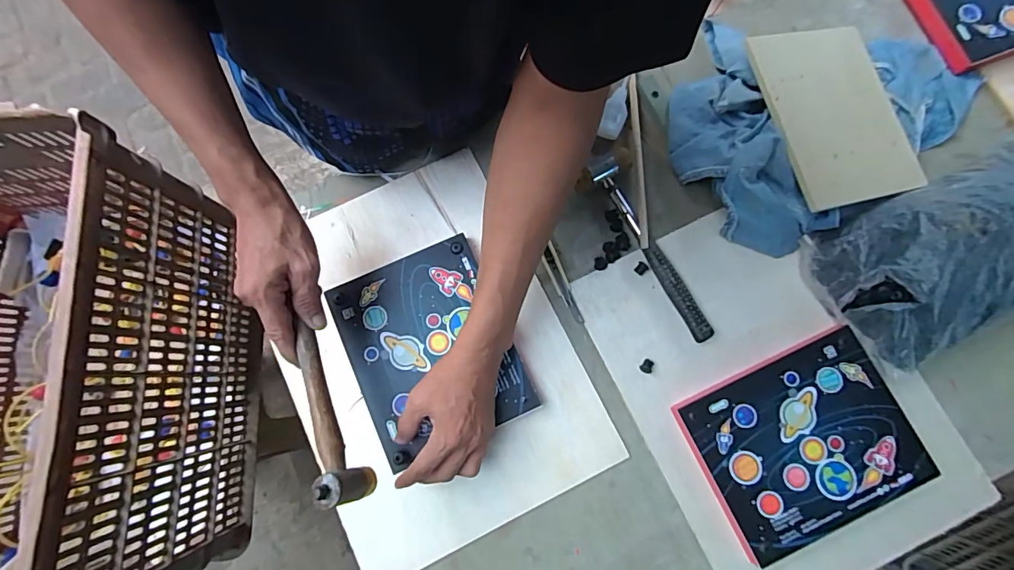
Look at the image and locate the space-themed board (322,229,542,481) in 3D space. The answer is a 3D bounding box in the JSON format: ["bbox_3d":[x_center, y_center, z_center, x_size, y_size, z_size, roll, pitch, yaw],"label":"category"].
[{"bbox_3d":[-0.084,0.066,0.488,0.164,0.010,0.203,-24,77,-5],"label":"space-themed board"}]

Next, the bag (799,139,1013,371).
[{"bbox_3d":[0.480,-0.037,0.480,0.290,0.070,0.163,-23,81,-3],"label":"bag"}]

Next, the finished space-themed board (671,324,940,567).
[{"bbox_3d":[0.305,0.162,0.475,0.206,0.023,0.165,-25,77,-5],"label":"finished space-themed board"}]

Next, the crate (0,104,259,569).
[{"bbox_3d":[-0.650,0.127,0.627,0.424,0.360,0.584,-1,80,0],"label":"crate"}]

